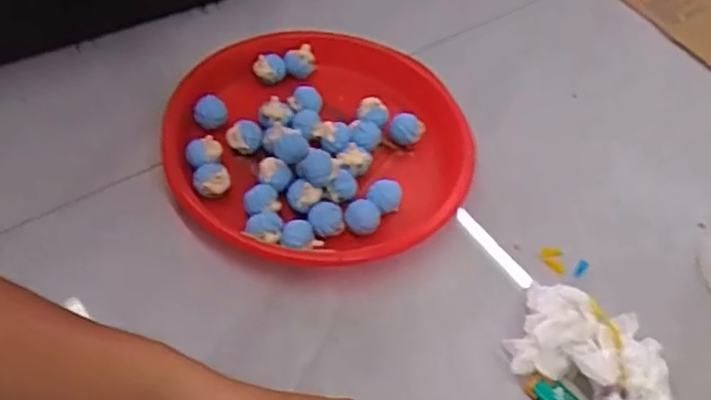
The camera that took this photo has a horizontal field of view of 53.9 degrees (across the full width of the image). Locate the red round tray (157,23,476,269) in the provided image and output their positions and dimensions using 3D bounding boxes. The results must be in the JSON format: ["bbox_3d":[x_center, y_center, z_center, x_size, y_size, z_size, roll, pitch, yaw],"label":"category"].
[{"bbox_3d":[-0.030,-0.058,0.594,0.242,0.034,0.248,3,52,-4],"label":"red round tray"}]

